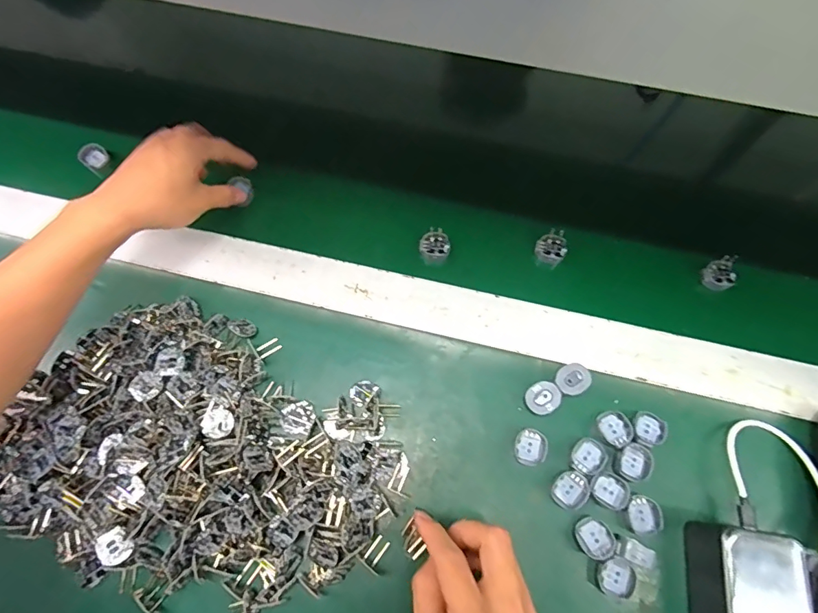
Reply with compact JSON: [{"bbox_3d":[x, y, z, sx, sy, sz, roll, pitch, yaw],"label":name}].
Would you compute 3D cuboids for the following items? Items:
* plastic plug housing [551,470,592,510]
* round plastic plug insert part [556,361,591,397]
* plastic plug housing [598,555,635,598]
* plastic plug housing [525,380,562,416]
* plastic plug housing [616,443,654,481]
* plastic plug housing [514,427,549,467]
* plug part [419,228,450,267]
[{"bbox_3d":[0.128,0.145,0.363,0.025,0.005,0.029,37,75,14],"label":"plastic plug housing"},{"bbox_3d":[0.139,0.063,0.393,0.028,0.015,0.025,-31,72,-9],"label":"round plastic plug insert part"},{"bbox_3d":[0.154,0.202,0.341,0.025,0.009,0.027,0,70,1],"label":"plastic plug housing"},{"bbox_3d":[0.113,0.077,0.388,0.026,0.015,0.027,0,70,1],"label":"plastic plug housing"},{"bbox_3d":[0.182,0.125,0.370,0.025,0.006,0.028,21,72,9],"label":"plastic plug housing"},{"bbox_3d":[0.100,0.116,0.379,0.026,0.006,0.029,11,71,5],"label":"plastic plug housing"},{"bbox_3d":[0.026,-0.059,0.455,0.027,0.028,0.027,0,70,1],"label":"plug part"}]

